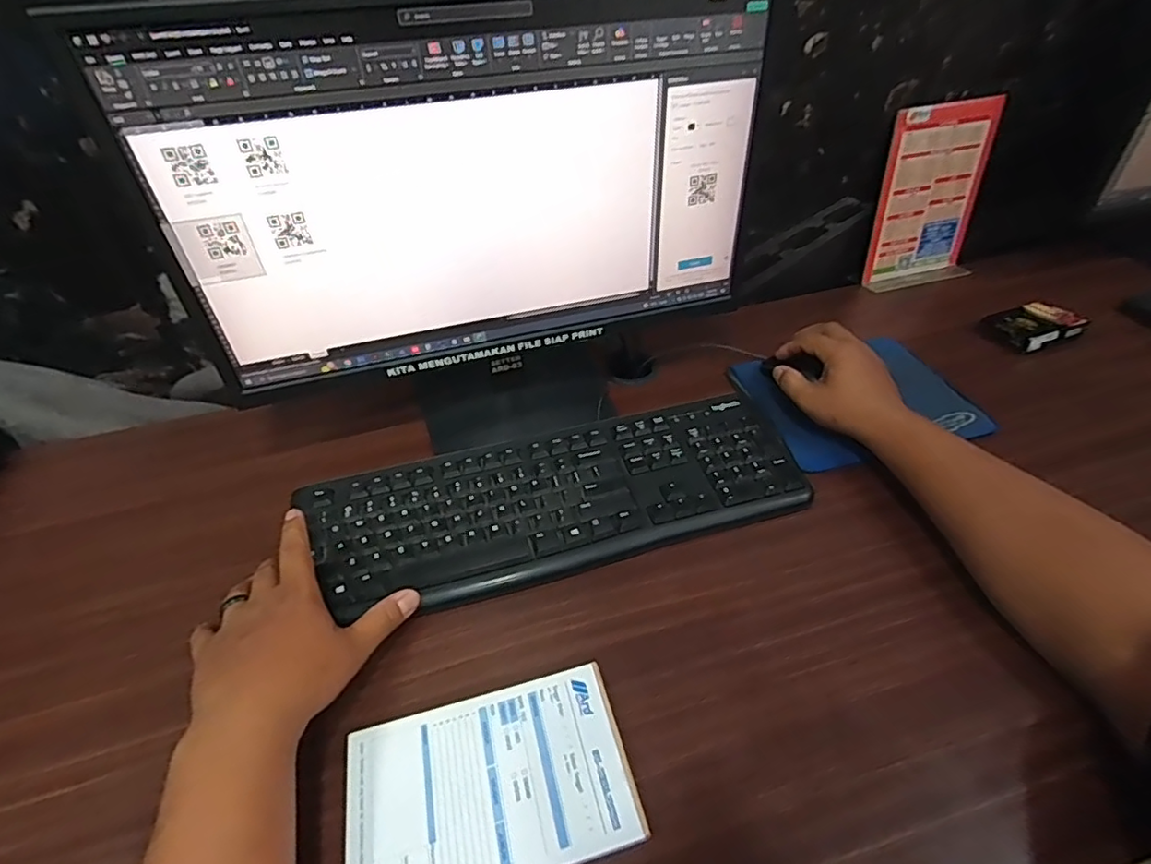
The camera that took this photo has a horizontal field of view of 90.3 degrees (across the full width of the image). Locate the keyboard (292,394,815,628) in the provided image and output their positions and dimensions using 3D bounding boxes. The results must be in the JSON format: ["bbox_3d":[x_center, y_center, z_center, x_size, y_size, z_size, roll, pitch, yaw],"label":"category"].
[{"bbox_3d":[-0.011,0.055,0.505,0.416,0.019,0.147,-11,41,-9],"label":"keyboard"}]

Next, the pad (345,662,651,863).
[{"bbox_3d":[-0.052,0.212,0.347,0.167,0.006,0.106,-13,44,-10],"label":"pad"}]

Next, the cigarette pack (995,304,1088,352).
[{"bbox_3d":[0.543,-0.127,0.674,0.092,0.020,0.060,-17,45,-14],"label":"cigarette pack"}]

